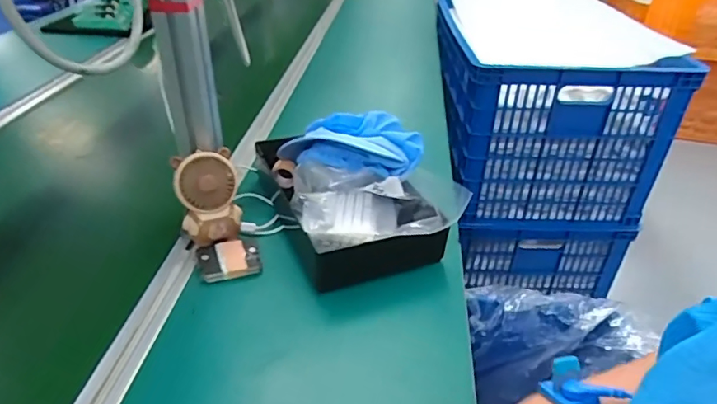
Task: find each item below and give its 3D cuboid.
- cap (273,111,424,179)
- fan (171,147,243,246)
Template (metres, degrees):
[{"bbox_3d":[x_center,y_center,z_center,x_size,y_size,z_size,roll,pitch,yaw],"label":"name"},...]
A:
[{"bbox_3d":[-0.008,-0.080,0.661,0.178,0.063,0.086,3,38,-5],"label":"cap"},{"bbox_3d":[-0.173,-0.003,0.584,0.069,0.092,0.068,-6,39,-15],"label":"fan"}]

